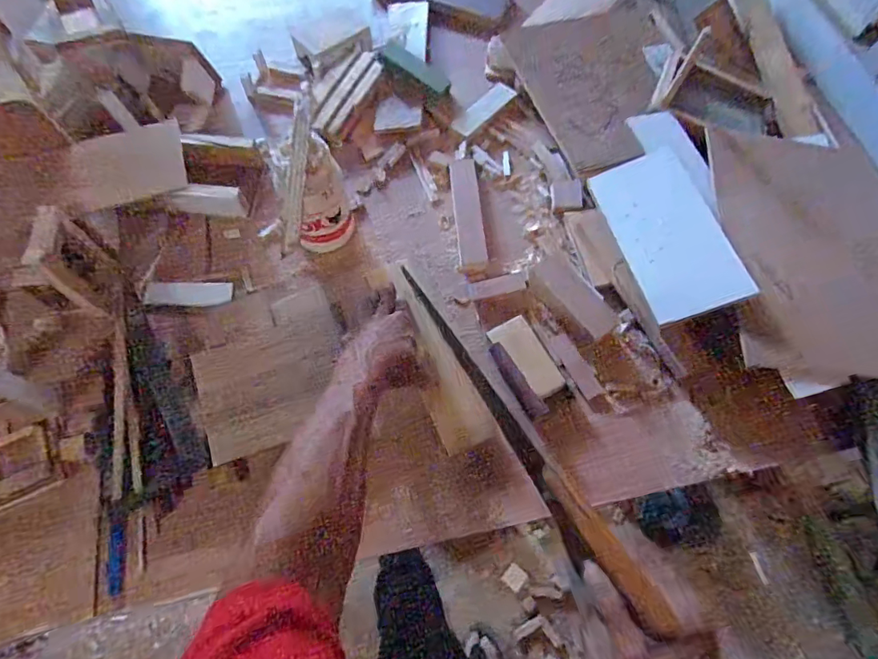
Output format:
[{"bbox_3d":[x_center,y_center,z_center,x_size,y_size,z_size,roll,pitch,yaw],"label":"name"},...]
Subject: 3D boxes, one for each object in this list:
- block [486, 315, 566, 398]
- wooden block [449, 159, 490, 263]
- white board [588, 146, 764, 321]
[{"bbox_3d":[0.104,0.032,0.562,0.048,0.011,0.098,-29,70,-13],"label":"block"},{"bbox_3d":[0.040,-0.166,0.664,0.037,0.012,0.166,-5,65,-3],"label":"wooden block"},{"bbox_3d":[0.278,-0.122,0.585,0.115,0.012,0.225,-19,62,7],"label":"white board"}]

